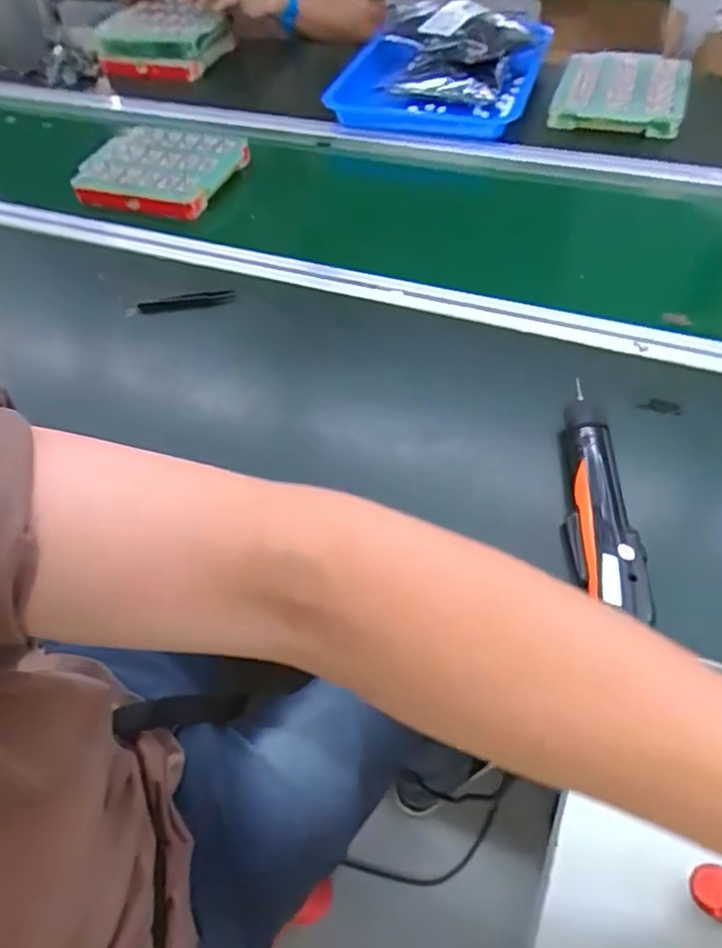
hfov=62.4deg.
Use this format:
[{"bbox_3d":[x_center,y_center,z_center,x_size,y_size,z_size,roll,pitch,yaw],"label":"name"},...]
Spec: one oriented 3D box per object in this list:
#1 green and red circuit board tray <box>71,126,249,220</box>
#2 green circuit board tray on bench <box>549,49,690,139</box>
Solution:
[{"bbox_3d":[-0.286,-0.452,0.880,0.216,0.047,0.174,15,57,16],"label":"green and red circuit board tray"},{"bbox_3d":[0.398,-0.594,0.918,0.193,0.035,0.208,16,57,16],"label":"green circuit board tray on bench"}]

